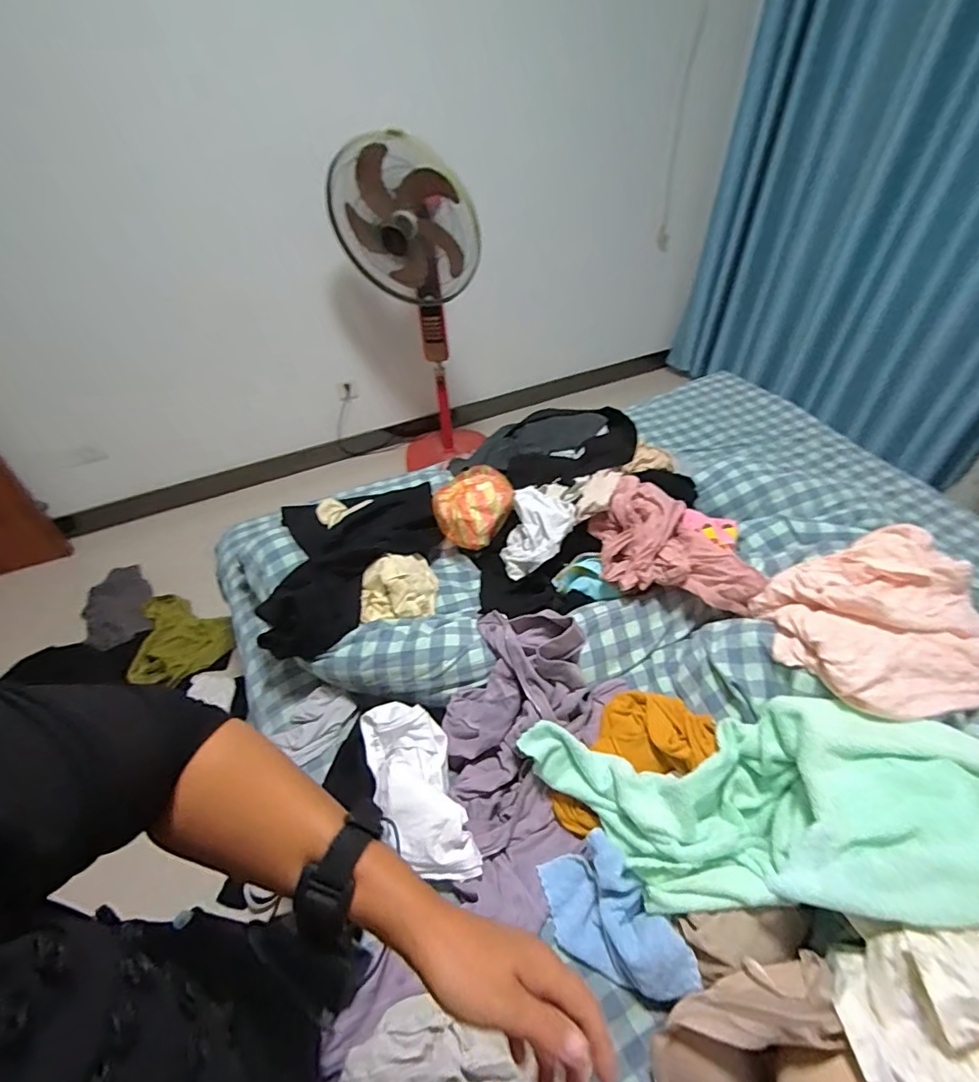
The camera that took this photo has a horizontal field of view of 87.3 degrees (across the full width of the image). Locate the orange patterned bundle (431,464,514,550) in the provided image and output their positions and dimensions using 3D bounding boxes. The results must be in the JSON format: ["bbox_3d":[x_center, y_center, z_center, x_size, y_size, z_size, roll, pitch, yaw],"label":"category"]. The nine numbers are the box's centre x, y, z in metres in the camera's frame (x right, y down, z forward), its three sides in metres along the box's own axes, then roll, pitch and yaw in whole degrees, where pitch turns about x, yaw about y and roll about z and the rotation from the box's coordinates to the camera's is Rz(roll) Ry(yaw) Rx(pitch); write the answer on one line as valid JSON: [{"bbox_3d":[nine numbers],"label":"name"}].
[{"bbox_3d":[-0.037,-0.086,1.207,0.177,0.089,0.195,0,44,2],"label":"orange patterned bundle"}]

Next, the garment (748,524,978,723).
[{"bbox_3d":[0.601,0.119,0.786,0.311,0.089,0.280,-12,45,-10],"label":"garment"}]

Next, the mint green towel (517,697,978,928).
[{"bbox_3d":[0.426,0.367,0.675,0.751,0.172,0.287,-4,40,26],"label":"mint green towel"}]

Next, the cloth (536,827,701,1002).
[{"bbox_3d":[0.164,0.521,0.700,0.119,0.086,0.214,-27,49,-24],"label":"cloth"}]

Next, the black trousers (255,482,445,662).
[{"bbox_3d":[-0.284,0.032,1.088,0.342,0.109,0.432,-4,44,-2],"label":"black trousers"}]

